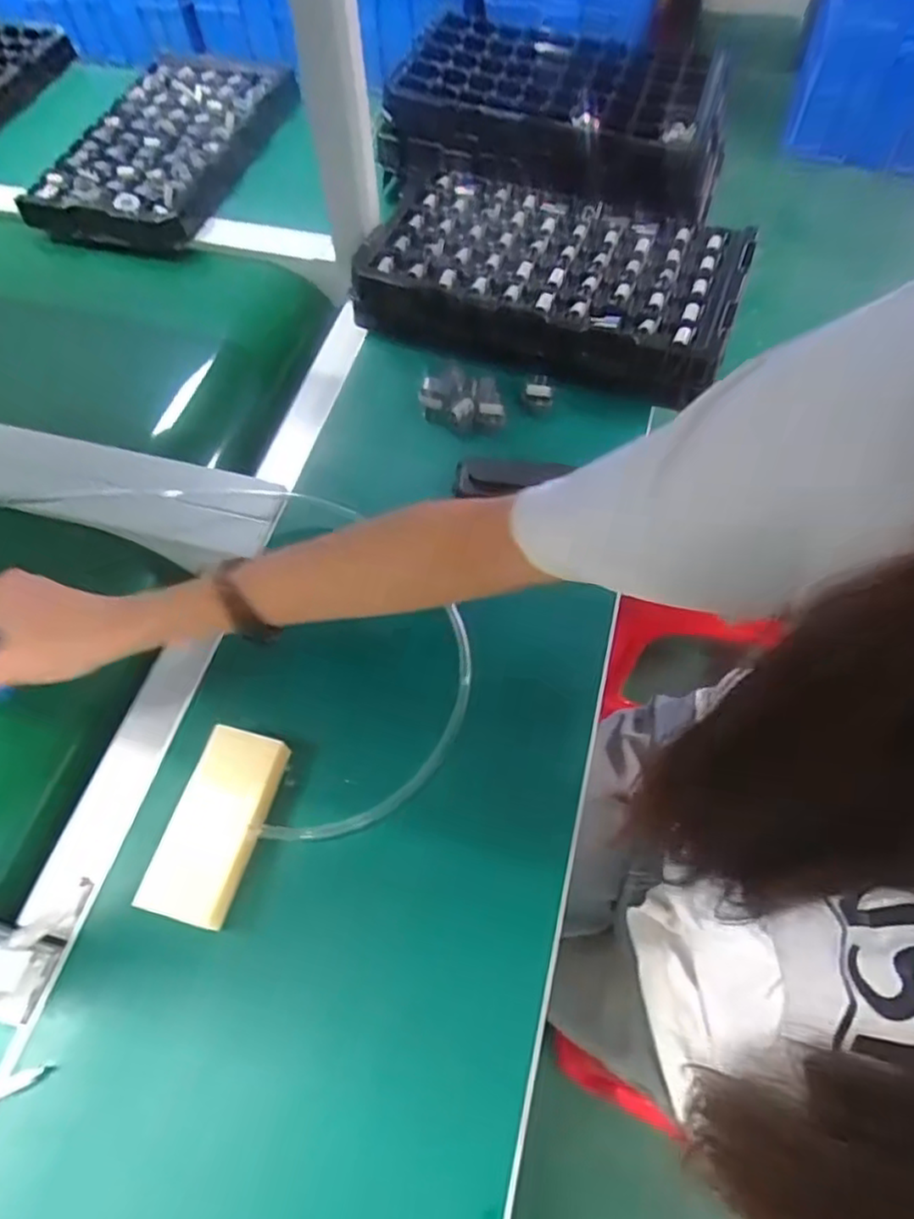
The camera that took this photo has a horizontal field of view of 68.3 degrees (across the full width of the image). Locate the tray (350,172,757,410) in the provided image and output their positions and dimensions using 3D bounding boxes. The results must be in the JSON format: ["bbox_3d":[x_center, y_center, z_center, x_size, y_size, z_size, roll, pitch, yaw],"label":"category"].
[{"bbox_3d":[0.095,-0.337,0.682,0.361,0.053,0.230,19,64,11],"label":"tray"}]

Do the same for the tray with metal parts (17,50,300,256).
[{"bbox_3d":[-0.350,-0.578,0.840,0.226,0.049,0.370,17,64,10],"label":"tray with metal parts"}]

